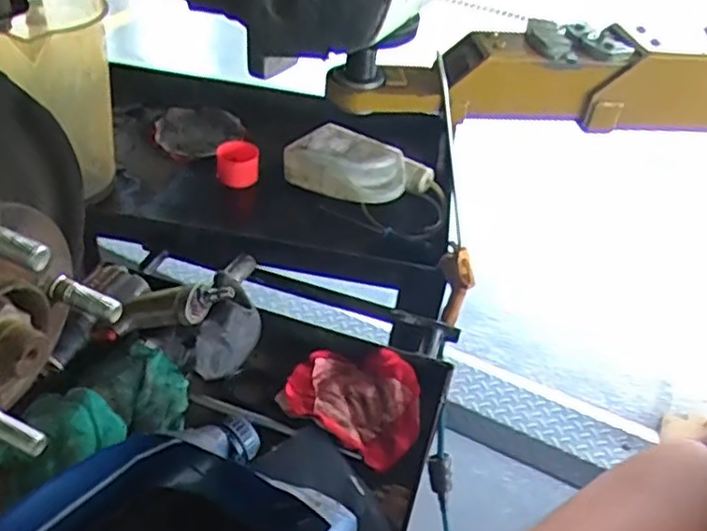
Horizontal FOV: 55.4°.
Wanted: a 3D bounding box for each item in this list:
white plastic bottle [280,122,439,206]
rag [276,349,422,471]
[{"bbox_3d":[0.006,-0.155,1.083,0.220,0.068,0.104,27,43,23],"label":"white plastic bottle"},{"bbox_3d":[0.002,0.145,0.753,0.154,0.034,0.128,22,41,17],"label":"rag"}]

